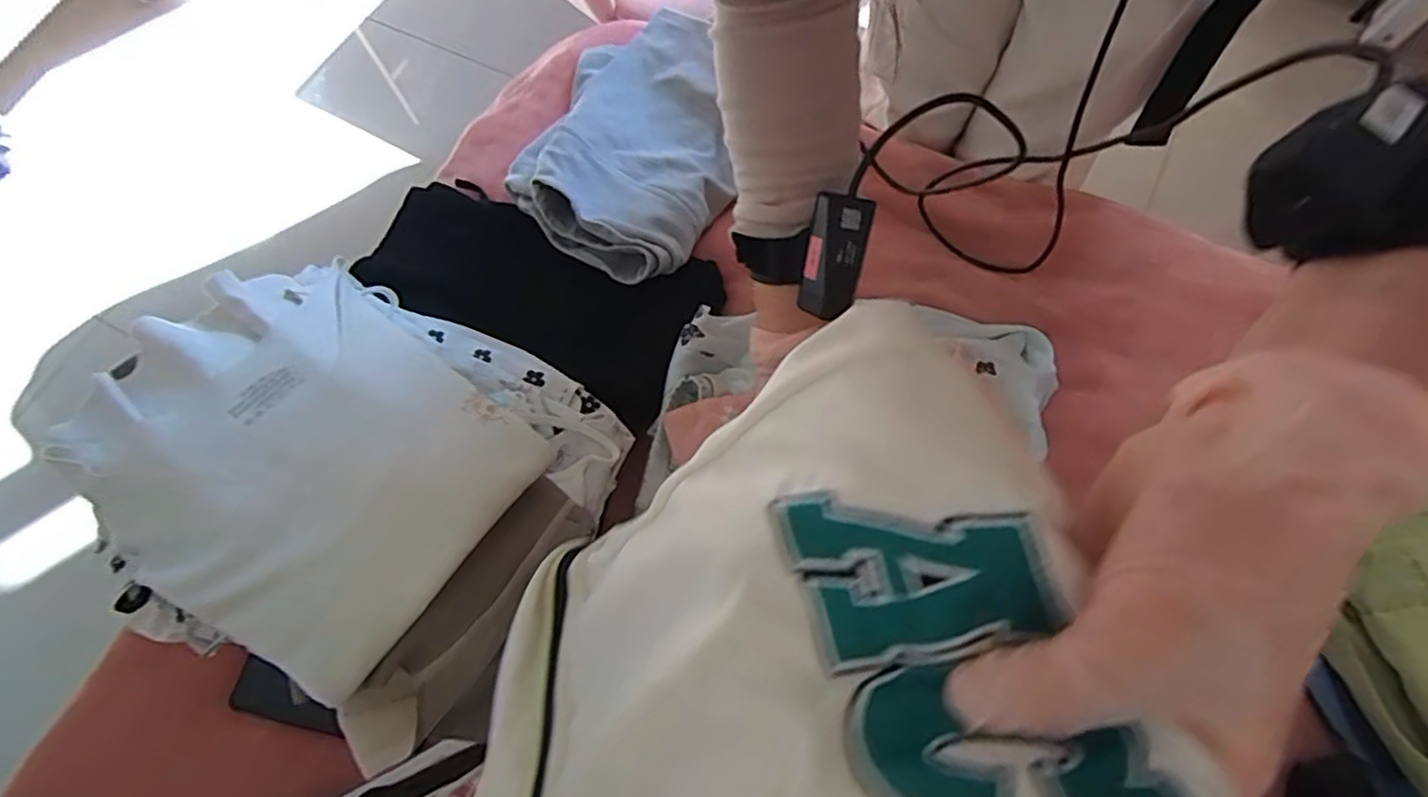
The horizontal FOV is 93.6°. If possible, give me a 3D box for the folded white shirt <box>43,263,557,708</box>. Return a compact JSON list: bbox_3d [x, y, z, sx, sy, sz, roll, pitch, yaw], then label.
[{"bbox_3d":[-0.271,0.033,0.433,0.267,0.056,0.212,36,76,14],"label":"folded white shirt"}]

